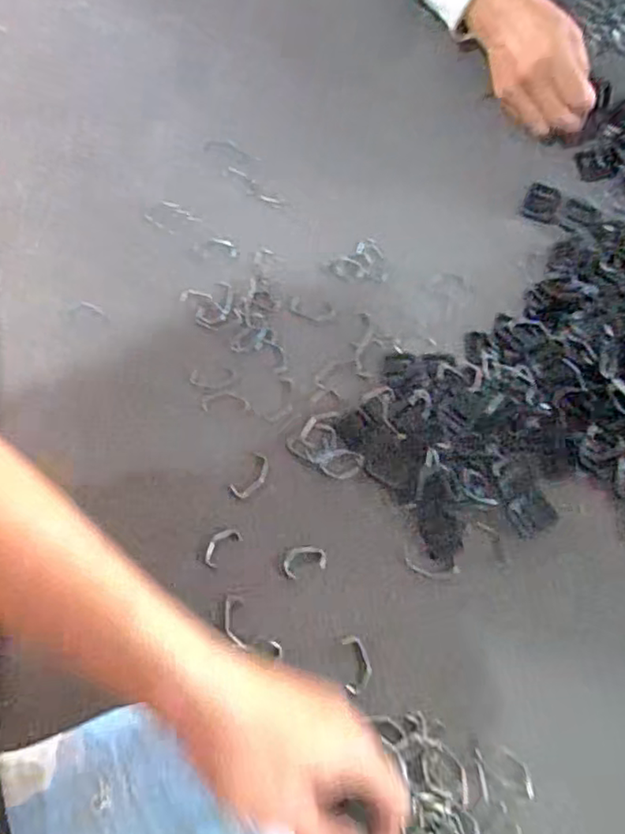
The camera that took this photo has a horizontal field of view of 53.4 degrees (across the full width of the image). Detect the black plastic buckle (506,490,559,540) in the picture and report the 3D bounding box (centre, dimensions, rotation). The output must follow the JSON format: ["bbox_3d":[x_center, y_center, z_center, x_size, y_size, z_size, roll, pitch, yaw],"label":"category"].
[{"bbox_3d":[0.167,0.073,0.473,0.033,0.004,0.031,-29,75,-9],"label":"black plastic buckle"}]

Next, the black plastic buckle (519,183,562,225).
[{"bbox_3d":[0.212,-0.197,0.576,0.031,0.008,0.044,24,73,7],"label":"black plastic buckle"}]

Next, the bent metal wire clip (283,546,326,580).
[{"bbox_3d":[-0.006,0.106,0.462,0.033,0.004,0.020,-19,71,-7],"label":"bent metal wire clip"}]

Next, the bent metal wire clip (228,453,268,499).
[{"bbox_3d":[-0.047,0.046,0.479,0.019,0.004,0.038,35,73,12],"label":"bent metal wire clip"}]

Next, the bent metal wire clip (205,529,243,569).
[{"bbox_3d":[-0.069,0.096,0.464,0.017,0.004,0.033,41,75,14],"label":"bent metal wire clip"}]

